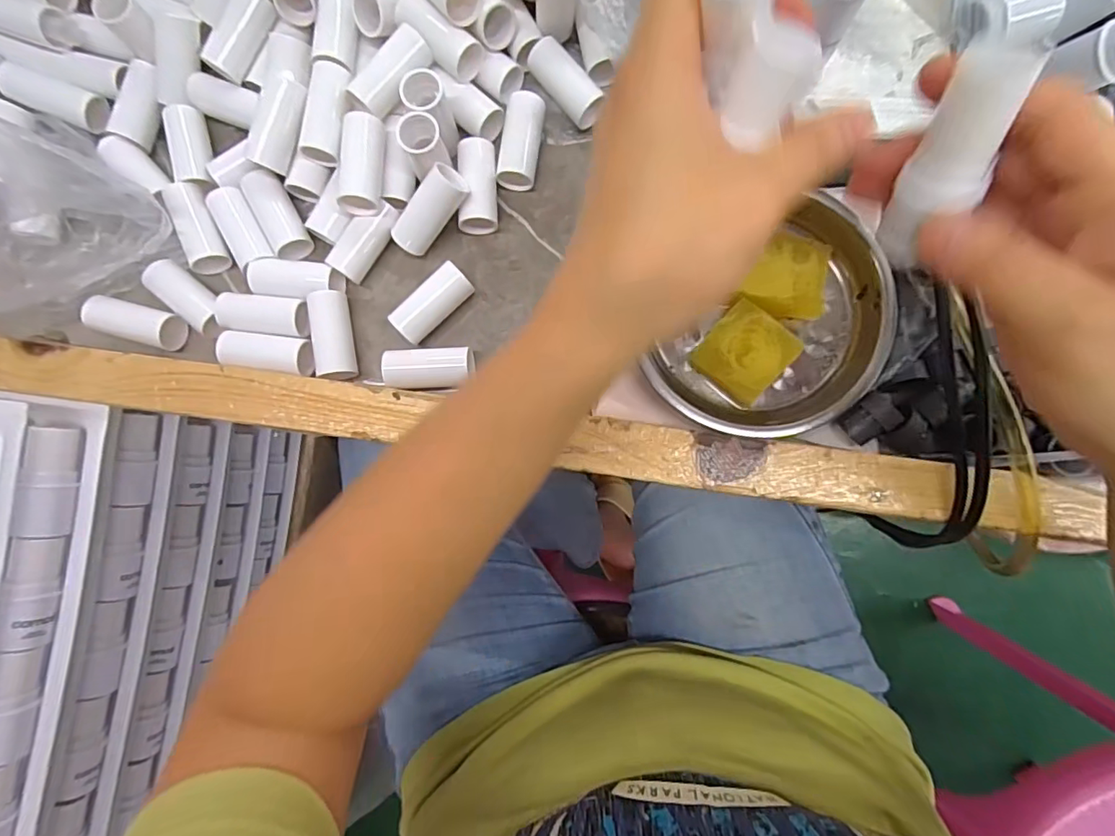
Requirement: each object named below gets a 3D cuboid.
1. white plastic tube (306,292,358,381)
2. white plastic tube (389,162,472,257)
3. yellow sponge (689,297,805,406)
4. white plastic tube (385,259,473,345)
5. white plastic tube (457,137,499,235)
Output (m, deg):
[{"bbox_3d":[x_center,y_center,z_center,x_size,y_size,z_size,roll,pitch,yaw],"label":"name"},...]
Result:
[{"bbox_3d":[-0.122,-0.044,0.291,0.019,0.019,0.047,-9,85,2],"label":"white plastic tube"},{"bbox_3d":[-0.068,-0.109,0.279,0.018,0.016,0.047,46,113,5],"label":"white plastic tube"},{"bbox_3d":[0.097,-0.034,0.275,0.040,0.013,0.044,41,89,5],"label":"yellow sponge"},{"bbox_3d":[-0.067,-0.061,0.288,0.045,0.022,0.018,-44,85,-1],"label":"white plastic tube"},{"bbox_3d":[-0.044,-0.127,0.288,0.020,0.015,0.050,-2,85,3],"label":"white plastic tube"}]

